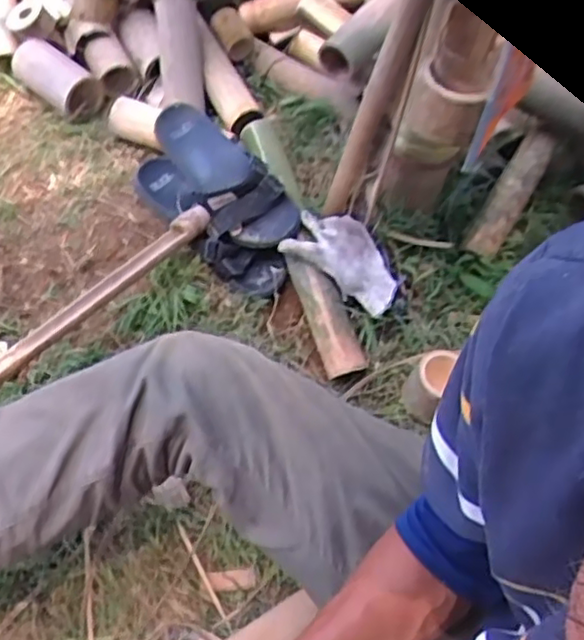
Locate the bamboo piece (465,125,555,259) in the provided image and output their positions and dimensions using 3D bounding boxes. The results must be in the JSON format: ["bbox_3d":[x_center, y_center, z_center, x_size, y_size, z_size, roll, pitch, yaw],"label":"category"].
[{"bbox_3d":[0.355,-0.207,1.076,0.053,0.037,0.240,28,79,16],"label":"bamboo piece"}]

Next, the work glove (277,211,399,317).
[{"bbox_3d":[0.078,-0.086,0.952,0.167,0.034,0.094,42,65,-9],"label":"work glove"}]

